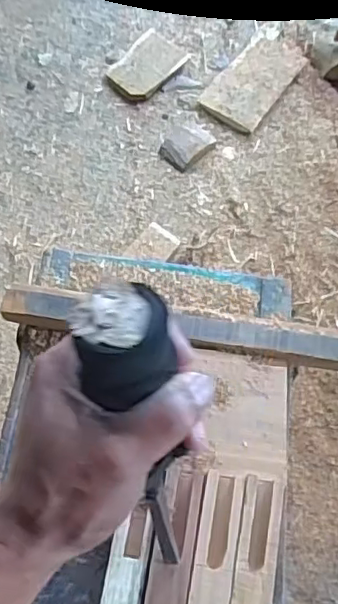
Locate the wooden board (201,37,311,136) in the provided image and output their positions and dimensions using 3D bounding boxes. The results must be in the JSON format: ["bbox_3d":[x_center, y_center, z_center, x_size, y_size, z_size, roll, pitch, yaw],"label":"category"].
[{"bbox_3d":[0.185,-0.473,1.290,0.130,0.022,0.254,34,69,13],"label":"wooden board"}]

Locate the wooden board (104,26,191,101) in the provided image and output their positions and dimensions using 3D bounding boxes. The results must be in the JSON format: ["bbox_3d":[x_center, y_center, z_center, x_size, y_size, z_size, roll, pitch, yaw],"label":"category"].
[{"bbox_3d":[-0.044,-0.511,1.289,0.123,0.032,0.174,32,69,13],"label":"wooden board"}]

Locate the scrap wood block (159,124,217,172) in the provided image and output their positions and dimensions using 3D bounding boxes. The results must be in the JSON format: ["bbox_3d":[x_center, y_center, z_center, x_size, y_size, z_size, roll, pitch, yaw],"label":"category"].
[{"bbox_3d":[0.031,-0.325,1.227,0.096,0.017,0.106,40,71,16],"label":"scrap wood block"}]

